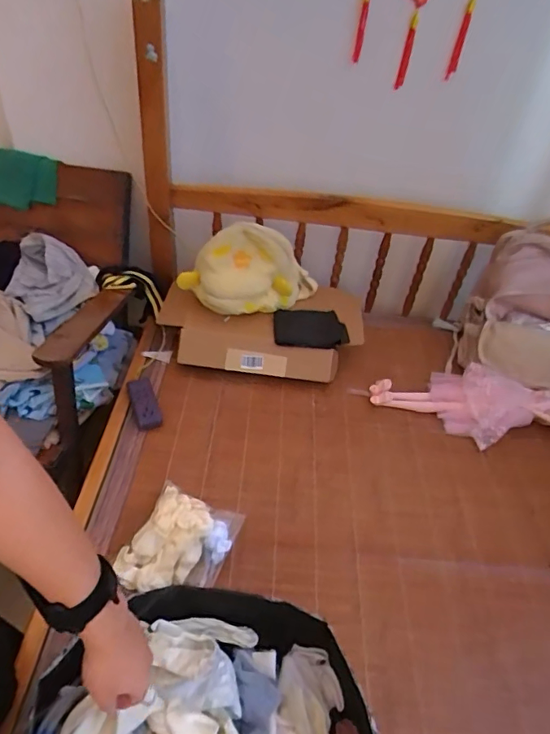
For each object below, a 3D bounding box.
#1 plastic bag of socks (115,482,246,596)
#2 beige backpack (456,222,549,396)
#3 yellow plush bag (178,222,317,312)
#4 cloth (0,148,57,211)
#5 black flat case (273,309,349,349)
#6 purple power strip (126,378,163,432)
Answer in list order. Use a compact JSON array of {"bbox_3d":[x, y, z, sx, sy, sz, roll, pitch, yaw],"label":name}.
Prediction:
[{"bbox_3d":[-0.161,0.294,0.812,0.152,0.048,0.178,21,44,15],"label":"plastic bag of socks"},{"bbox_3d":[0.606,-0.109,1.131,0.320,0.349,0.169,29,47,23],"label":"beige backpack"},{"bbox_3d":[-0.046,-0.230,1.181,0.352,0.205,0.115,-8,44,-16],"label":"yellow plush bag"},{"bbox_3d":[-0.659,-0.481,1.273,0.203,0.138,0.011,14,18,8],"label":"cloth"},{"bbox_3d":[0.084,-0.091,1.180,0.175,0.012,0.110,3,57,5],"label":"black flat case"},{"bbox_3d":[-0.281,0.079,1.059,0.052,0.019,0.136,-14,46,-21],"label":"purple power strip"}]

